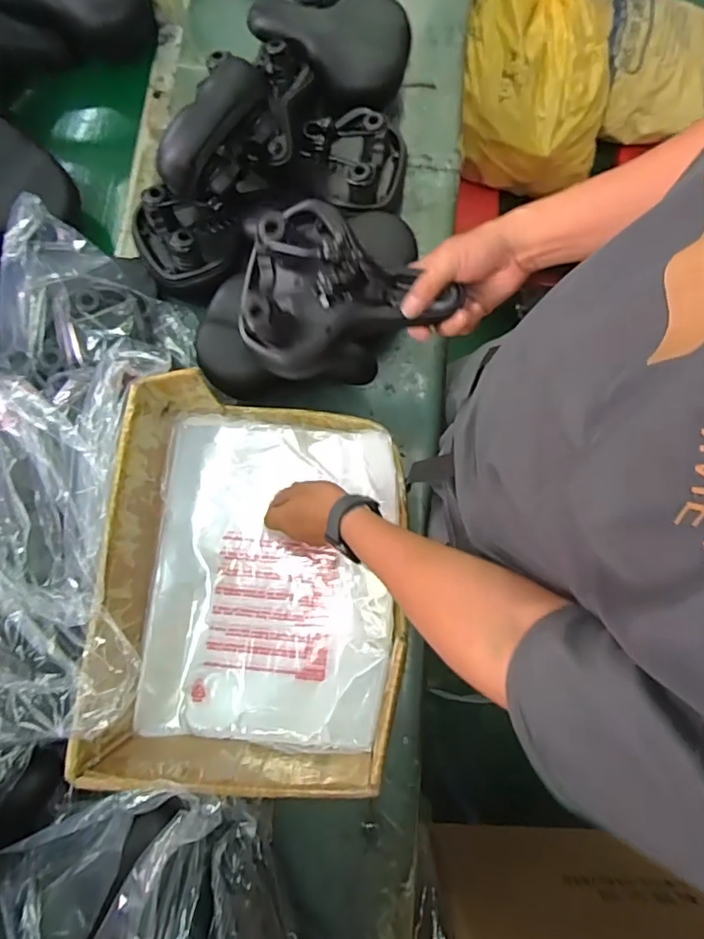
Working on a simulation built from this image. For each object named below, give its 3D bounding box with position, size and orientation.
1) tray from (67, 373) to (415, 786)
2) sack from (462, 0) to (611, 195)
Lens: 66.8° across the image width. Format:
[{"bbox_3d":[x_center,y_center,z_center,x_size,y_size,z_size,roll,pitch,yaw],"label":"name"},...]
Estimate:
[{"bbox_3d":[-0.099,0.113,0.616,0.304,0.186,0.408,4,79,-1],"label":"tray"},{"bbox_3d":[0.513,-1.134,1.376,0.410,0.382,0.567,6,79,0],"label":"sack"}]

